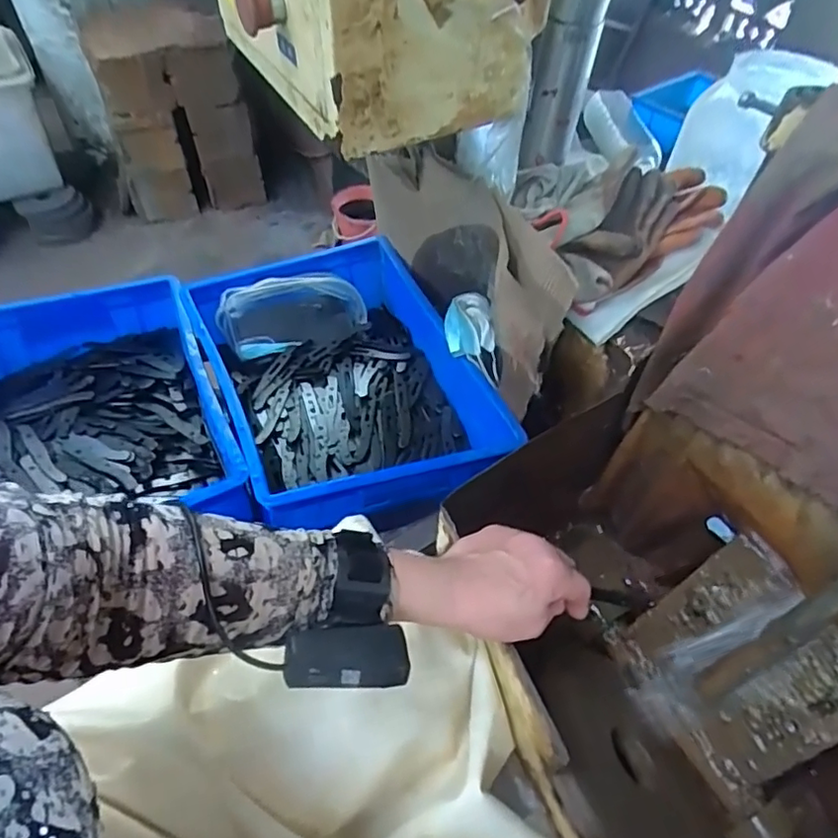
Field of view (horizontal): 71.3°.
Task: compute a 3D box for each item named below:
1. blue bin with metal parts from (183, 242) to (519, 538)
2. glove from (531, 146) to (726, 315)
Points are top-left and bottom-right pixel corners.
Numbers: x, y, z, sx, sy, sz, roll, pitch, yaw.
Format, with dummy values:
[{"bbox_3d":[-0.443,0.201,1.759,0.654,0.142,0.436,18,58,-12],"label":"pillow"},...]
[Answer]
[{"bbox_3d":[-0.099,-0.052,0.749,0.293,0.100,0.411,-19,56,-18],"label":"blue bin with metal parts"},{"bbox_3d":[0.218,-0.212,0.624,0.211,0.062,0.128,-26,58,-22],"label":"glove"}]

